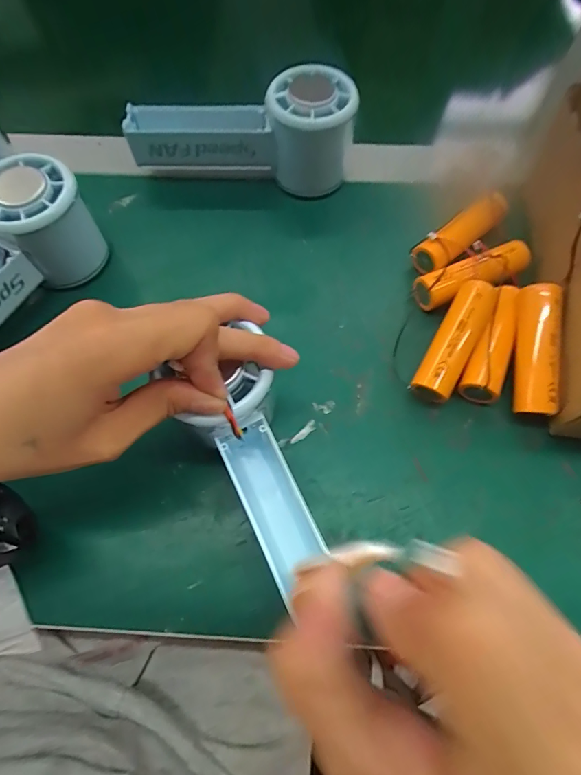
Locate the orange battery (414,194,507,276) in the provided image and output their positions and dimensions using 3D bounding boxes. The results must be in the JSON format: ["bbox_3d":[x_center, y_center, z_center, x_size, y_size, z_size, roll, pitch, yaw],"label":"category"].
[{"bbox_3d":[0.113,-0.100,0.279,0.069,0.022,0.018,-34,71,-13],"label":"orange battery"}]

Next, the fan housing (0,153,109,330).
[{"bbox_3d":[-0.176,-0.064,0.245,0.049,0.054,0.144,33,71,13],"label":"fan housing"}]

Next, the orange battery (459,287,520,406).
[{"bbox_3d":[0.117,-0.027,0.244,0.022,0.016,0.071,21,83,9],"label":"orange battery"}]

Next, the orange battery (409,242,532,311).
[{"bbox_3d":[0.115,-0.070,0.267,0.075,0.019,0.022,-21,69,-9],"label":"orange battery"}]

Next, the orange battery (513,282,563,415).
[{"bbox_3d":[0.137,-0.021,0.237,0.019,0.015,0.072,5,83,2],"label":"orange battery"}]

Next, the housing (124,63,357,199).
[{"bbox_3d":[-0.033,-0.178,0.296,0.151,0.058,0.050,7,67,3],"label":"housing"}]

